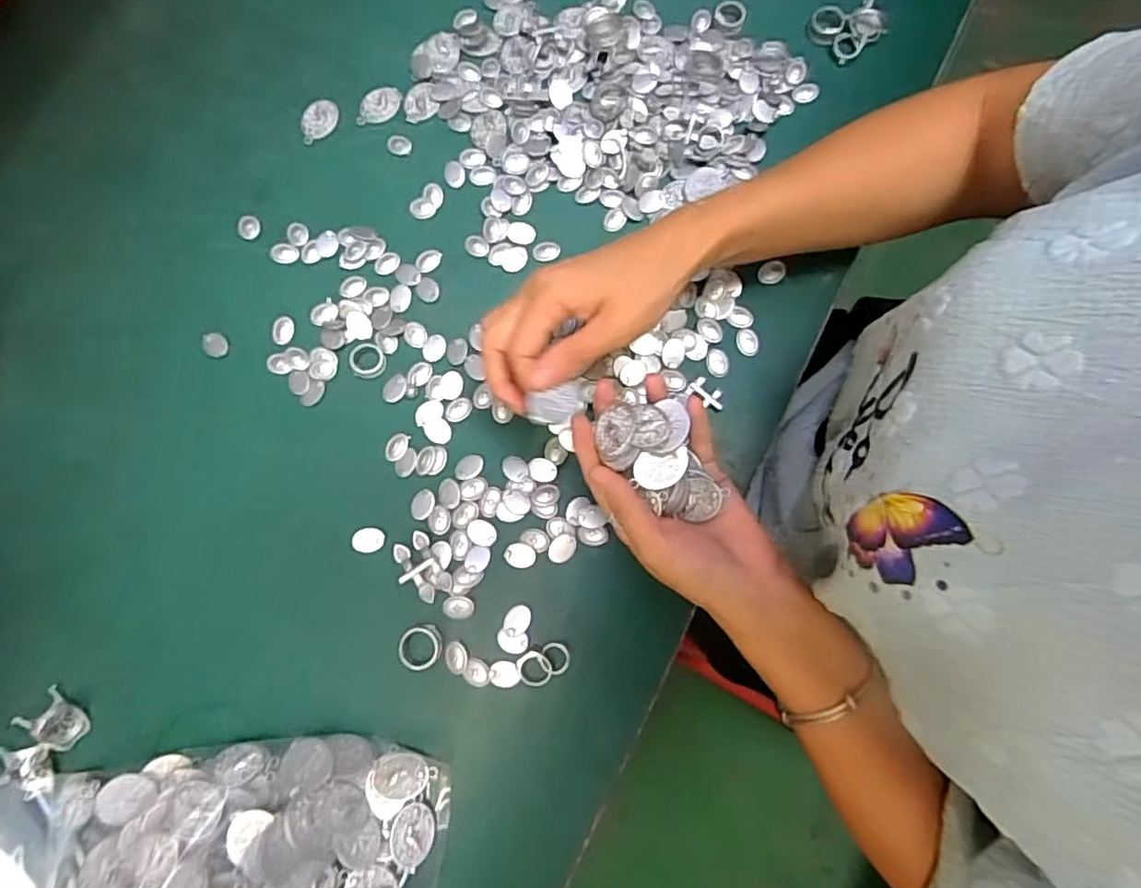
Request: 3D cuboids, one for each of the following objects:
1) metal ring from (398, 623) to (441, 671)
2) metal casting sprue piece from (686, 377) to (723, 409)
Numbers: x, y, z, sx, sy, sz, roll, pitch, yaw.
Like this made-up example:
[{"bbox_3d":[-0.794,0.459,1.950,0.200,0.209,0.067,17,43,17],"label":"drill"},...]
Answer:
[{"bbox_3d":[-0.091,0.123,0.374,0.024,0.009,0.026,0,79,1],"label":"metal ring"},{"bbox_3d":[0.090,-0.033,0.407,0.026,0.004,0.014,38,82,8],"label":"metal casting sprue piece"}]

